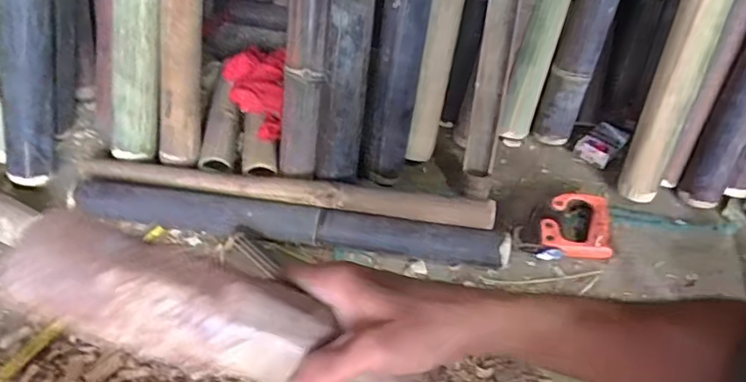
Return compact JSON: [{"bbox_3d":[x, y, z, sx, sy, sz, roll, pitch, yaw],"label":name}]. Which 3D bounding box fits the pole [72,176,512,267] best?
[{"bbox_3d":[-0.129,0.047,0.811,0.651,0.051,0.059,7,47,4],"label":"pole"}]

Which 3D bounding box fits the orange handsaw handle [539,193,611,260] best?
[{"bbox_3d":[0.315,0.051,0.839,0.106,0.030,0.116,10,47,7],"label":"orange handsaw handle"}]

